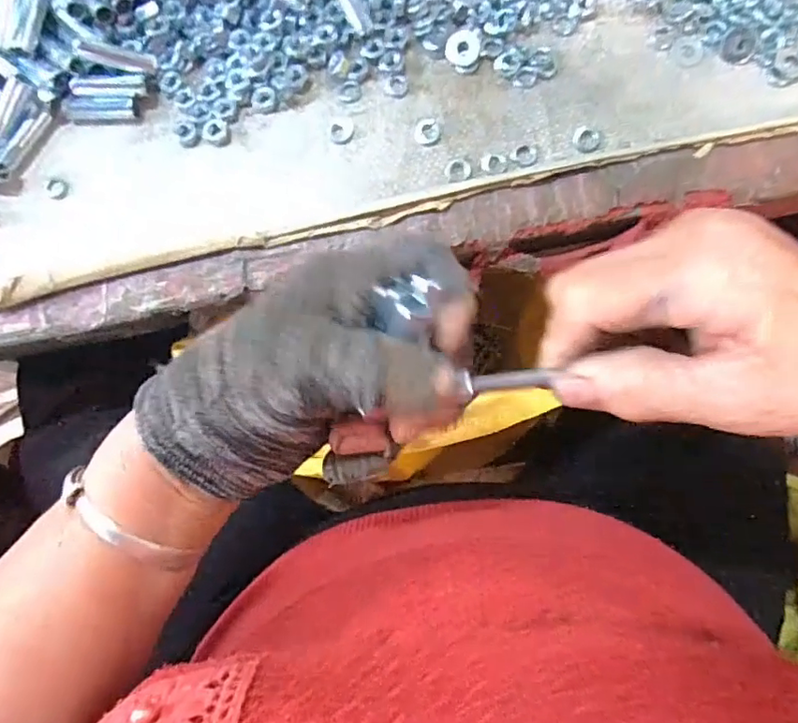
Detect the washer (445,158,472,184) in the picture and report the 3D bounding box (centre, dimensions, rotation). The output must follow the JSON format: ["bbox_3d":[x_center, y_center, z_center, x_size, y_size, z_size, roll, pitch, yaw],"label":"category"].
[{"bbox_3d":[0.034,-0.108,0.318,0.015,0.004,0.015,-1,83,4],"label":"washer"}]

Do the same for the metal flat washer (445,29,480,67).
[{"bbox_3d":[0.037,-0.181,0.324,0.020,0.004,0.020,-1,83,4],"label":"metal flat washer"}]

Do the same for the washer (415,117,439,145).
[{"bbox_3d":[0.016,-0.132,0.321,0.014,0.004,0.015,-4,82,4],"label":"washer"}]

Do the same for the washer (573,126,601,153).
[{"bbox_3d":[0.105,-0.124,0.312,0.015,0.004,0.014,-1,83,4],"label":"washer"}]

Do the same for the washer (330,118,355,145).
[{"bbox_3d":[-0.033,-0.134,0.327,0.013,0.004,0.015,7,83,5],"label":"washer"}]

